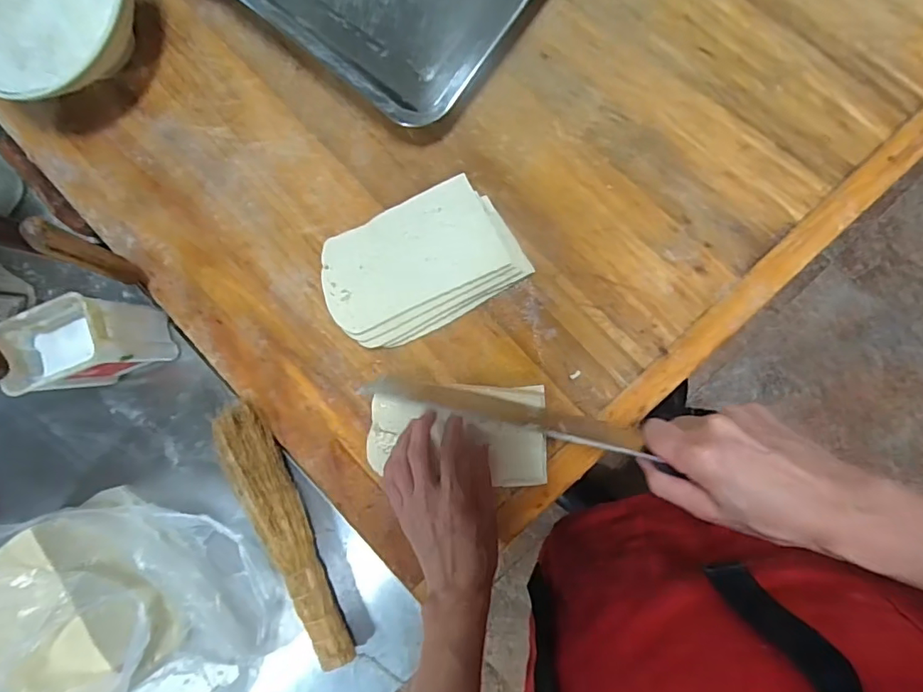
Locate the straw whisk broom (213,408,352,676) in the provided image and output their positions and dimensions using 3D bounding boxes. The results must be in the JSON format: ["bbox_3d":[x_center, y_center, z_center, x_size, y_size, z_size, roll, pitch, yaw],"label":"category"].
[{"bbox_3d":[-0.162,0.176,0.483,0.038,0.026,0.252,-26,84,7],"label":"straw whisk broom"}]

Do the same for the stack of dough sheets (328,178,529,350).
[{"bbox_3d":[-0.036,-0.069,0.458,0.164,0.047,0.100,-26,84,7],"label":"stack of dough sheets"}]

